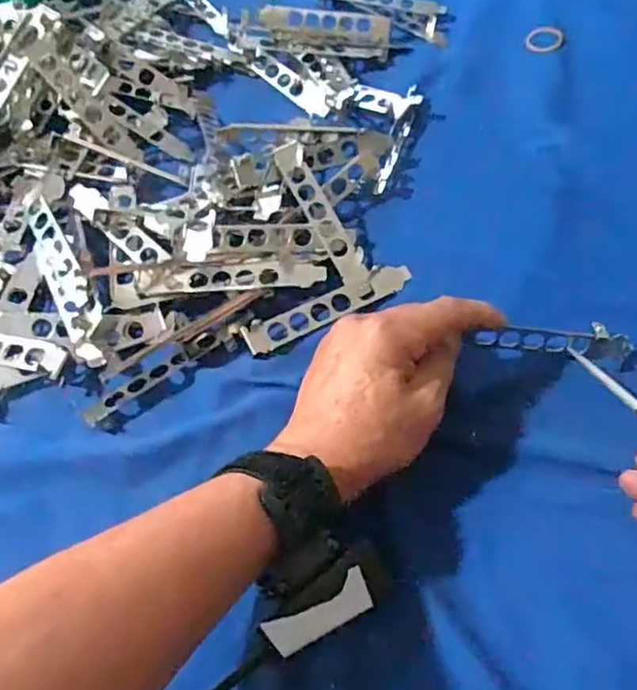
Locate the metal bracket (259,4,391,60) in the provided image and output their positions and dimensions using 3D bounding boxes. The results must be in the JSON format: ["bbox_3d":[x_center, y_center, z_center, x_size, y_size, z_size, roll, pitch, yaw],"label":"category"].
[{"bbox_3d":[0.005,-0.276,0.553,0.115,0.010,0.044,9,61,7],"label":"metal bracket"}]

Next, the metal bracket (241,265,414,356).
[{"bbox_3d":[0.008,-0.026,0.410,0.118,0.009,0.022,-26,63,-12],"label":"metal bracket"}]

